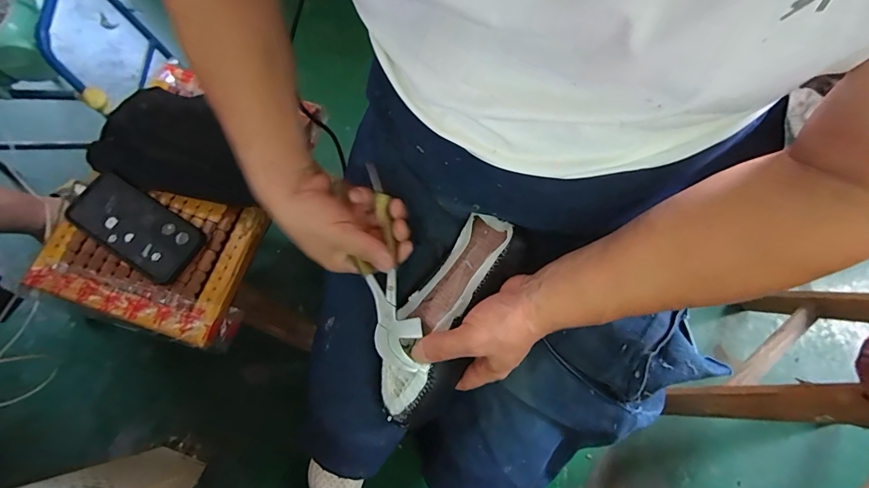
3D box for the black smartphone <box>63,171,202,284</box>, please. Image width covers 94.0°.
[{"bbox_3d":[-0.375,-0.021,0.507,0.170,0.018,0.077,32,75,8],"label":"black smartphone"}]

